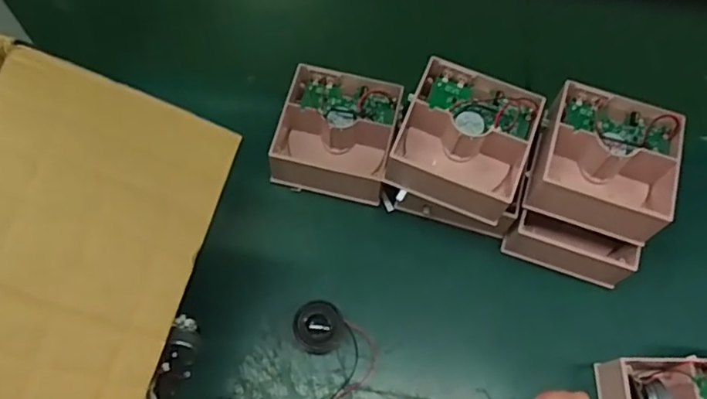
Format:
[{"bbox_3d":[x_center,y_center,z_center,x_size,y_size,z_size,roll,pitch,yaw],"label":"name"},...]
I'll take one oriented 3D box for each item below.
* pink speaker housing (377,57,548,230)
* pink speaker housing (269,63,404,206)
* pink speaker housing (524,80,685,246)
[{"bbox_3d":[0.091,-0.049,0.499,0.102,0.050,0.102,21,68,7],"label":"pink speaker housing"},{"bbox_3d":[-0.012,-0.060,0.556,0.109,0.051,0.107,11,67,3],"label":"pink speaker housing"},{"bbox_3d":[0.208,-0.031,0.493,0.106,0.047,0.105,17,67,5],"label":"pink speaker housing"}]

